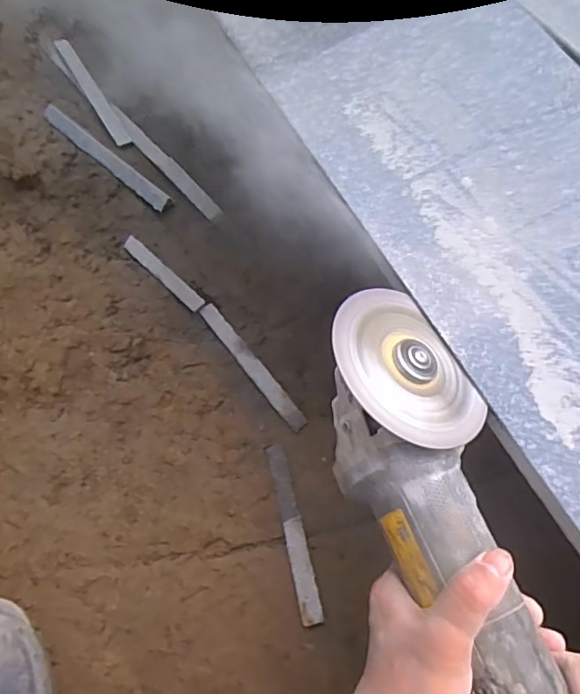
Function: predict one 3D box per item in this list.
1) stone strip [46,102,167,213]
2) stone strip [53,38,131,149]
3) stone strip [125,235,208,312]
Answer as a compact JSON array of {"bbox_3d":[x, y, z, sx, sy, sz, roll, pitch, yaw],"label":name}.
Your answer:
[{"bbox_3d":[-0.223,-0.229,0.661,0.209,0.009,0.021,40,77,14],"label":"stone strip"},{"bbox_3d":[-0.253,-0.324,0.700,0.019,0.008,0.198,-31,73,-8],"label":"stone strip"},{"bbox_3d":[-0.143,-0.083,0.619,0.111,0.010,0.018,39,74,12],"label":"stone strip"}]

